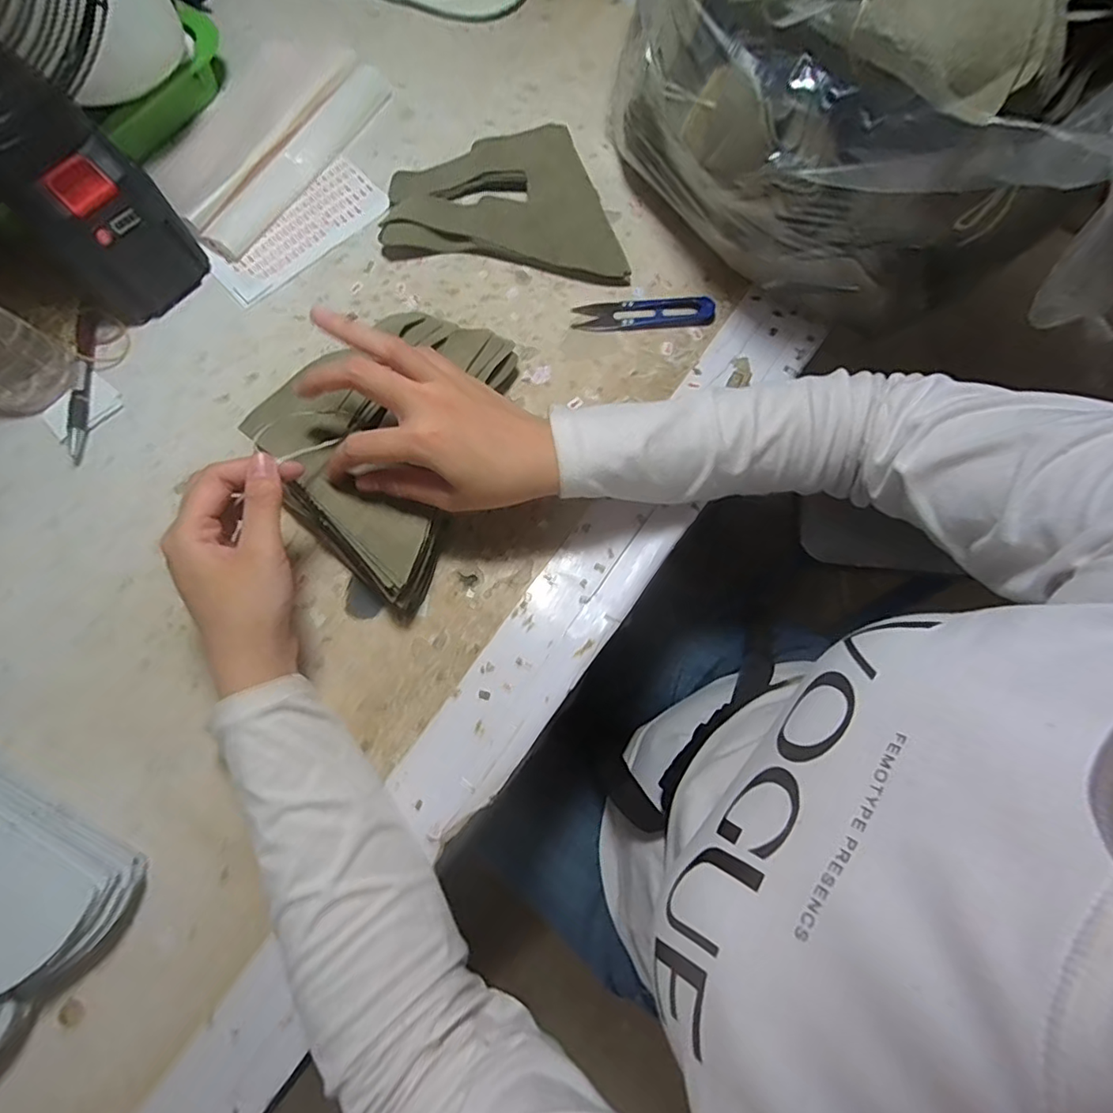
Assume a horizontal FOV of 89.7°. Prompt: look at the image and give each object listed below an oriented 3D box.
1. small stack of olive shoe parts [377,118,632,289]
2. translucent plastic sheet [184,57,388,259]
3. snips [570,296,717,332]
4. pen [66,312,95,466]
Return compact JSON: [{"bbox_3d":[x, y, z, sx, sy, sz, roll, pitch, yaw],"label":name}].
[{"bbox_3d":[-0.033,-0.287,0.440,0.189,0.020,0.133,10,75,4],"label":"small stack of olive shoe parts"},{"bbox_3d":[-0.213,-0.329,0.453,0.040,0.026,0.205,33,78,9],"label":"translucent plastic sheet"},{"bbox_3d":[0.066,-0.181,0.417,0.102,0.010,0.023,1,75,1],"label":"snips"},{"bbox_3d":[-0.344,-0.125,0.406,0.014,0.012,0.118,-9,75,-1],"label":"pen"}]

